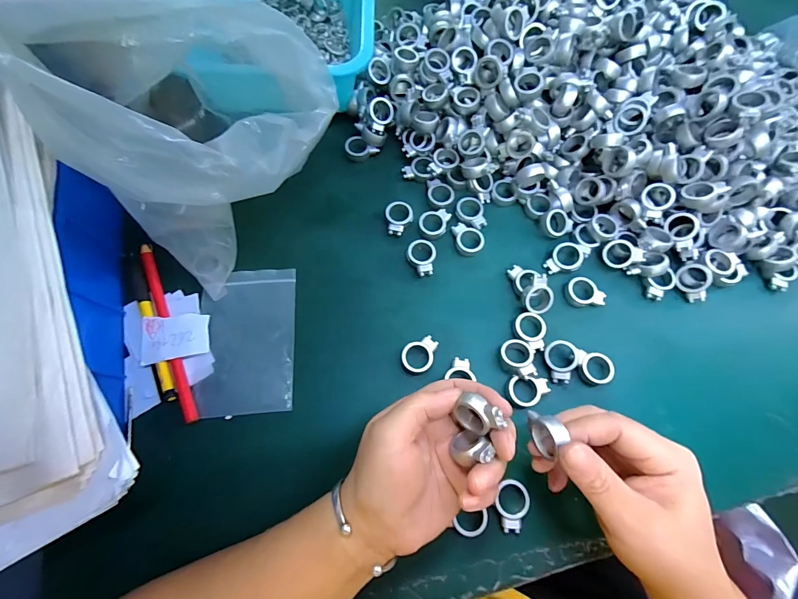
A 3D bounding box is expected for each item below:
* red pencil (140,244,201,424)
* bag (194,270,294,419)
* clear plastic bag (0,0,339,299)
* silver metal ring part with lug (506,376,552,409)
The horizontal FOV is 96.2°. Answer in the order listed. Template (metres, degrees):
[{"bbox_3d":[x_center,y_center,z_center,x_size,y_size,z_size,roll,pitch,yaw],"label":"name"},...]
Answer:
[{"bbox_3d":[-0.197,0.023,0.302,0.010,0.005,0.167,-24,72,-9],"label":"red pencil"},{"bbox_3d":[-0.128,0.033,0.305,0.076,0.004,0.123,-3,69,-5],"label":"bag"},{"bbox_3d":[-0.137,-0.121,0.263,0.130,0.174,0.177,29,72,9],"label":"clear plastic bag"},{"bbox_3d":[0.106,0.076,0.291,0.038,0.013,0.025,2,70,0],"label":"silver metal ring part with lug"}]

